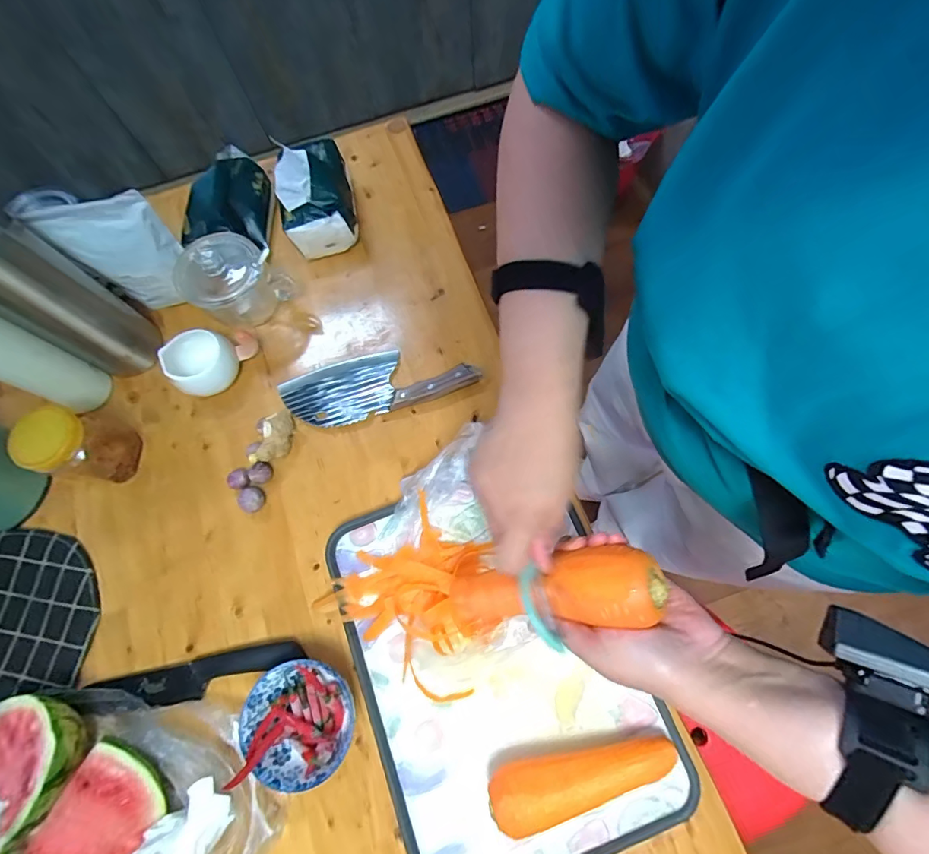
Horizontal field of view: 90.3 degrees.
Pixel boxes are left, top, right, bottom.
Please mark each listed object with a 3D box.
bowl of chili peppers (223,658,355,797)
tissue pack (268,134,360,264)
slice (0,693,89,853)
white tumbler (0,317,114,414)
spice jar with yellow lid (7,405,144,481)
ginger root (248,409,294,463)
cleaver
[{"bbox_3d":[-0.166,0.295,0.468,0.100,0.056,0.106,0,72,1],"label":"bowl of chili peppers"},{"bbox_3d":[-0.203,-0.325,0.635,0.088,0.106,0.139,-9,72,-2],"label":"tissue pack"},{"bbox_3d":[-0.420,0.317,0.456,0.115,0.075,0.083,31,76,12],"label":"slice"},{"bbox_3d":[-0.506,-0.078,0.518,0.053,0.204,0.060,14,73,6],"label":"white tumbler"},{"bbox_3d":[-0.444,0.024,0.536,0.055,0.111,0.072,12,73,5],"label":"spice jar with yellow lid"},{"bbox_3d":[-0.232,0.012,0.572,0.032,0.035,0.072,13,73,5],"label":"ginger root"},{"bbox_3d":[-0.112,-0.061,0.599,0.244,0.020,0.090,-16,72,-4],"label":"cleaver"}]

